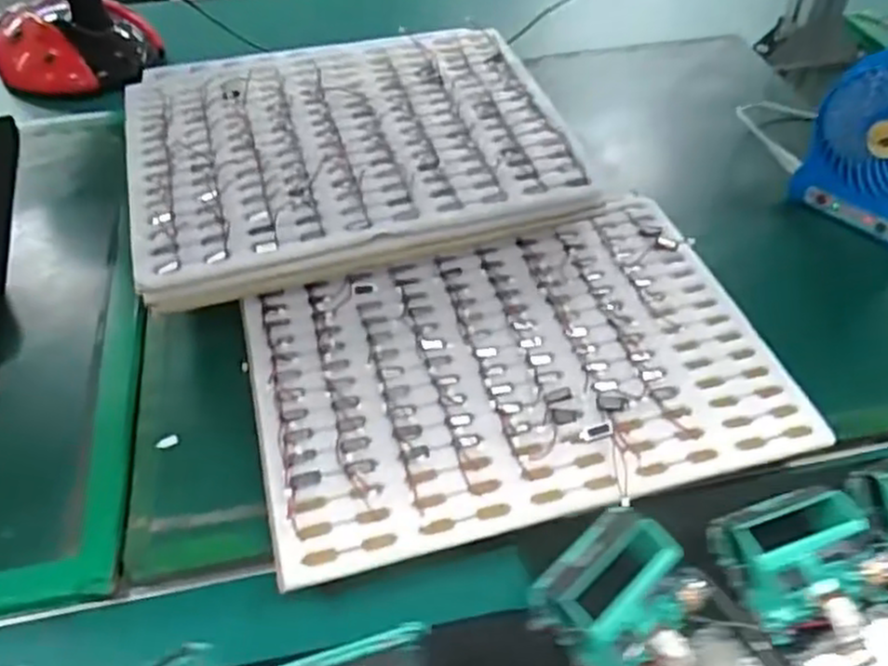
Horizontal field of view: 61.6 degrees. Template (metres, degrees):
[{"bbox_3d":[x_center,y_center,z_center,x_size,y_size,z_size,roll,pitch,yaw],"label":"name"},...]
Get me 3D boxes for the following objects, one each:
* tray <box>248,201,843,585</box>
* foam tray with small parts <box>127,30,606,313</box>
[{"bbox_3d":[0.044,0.018,0.468,0.315,0.017,0.210,-12,51,-11],"label":"tray"},{"bbox_3d":[-0.073,-0.140,0.565,0.305,0.043,0.240,-13,54,-12],"label":"foam tray with small parts"}]

